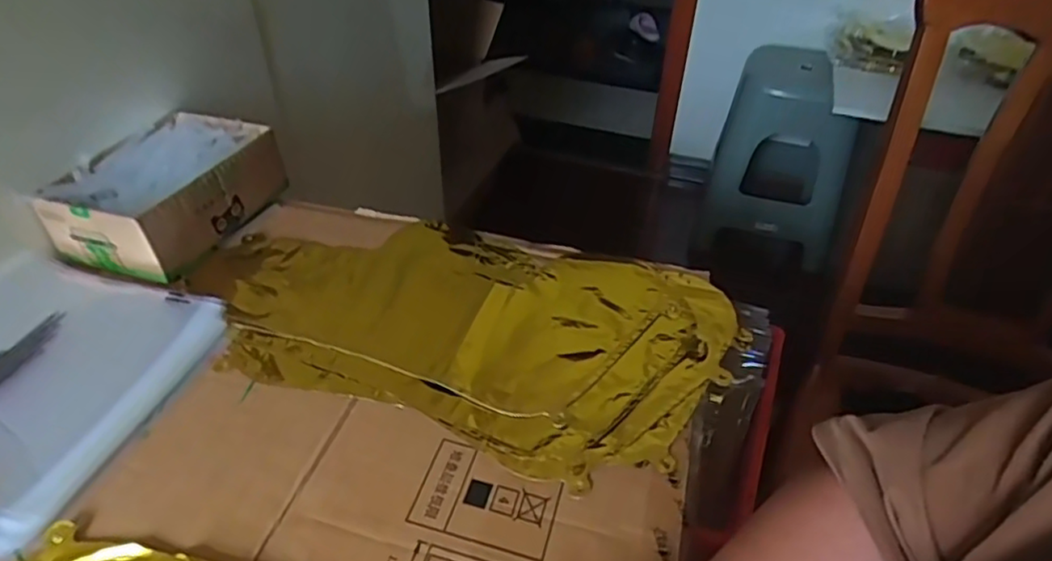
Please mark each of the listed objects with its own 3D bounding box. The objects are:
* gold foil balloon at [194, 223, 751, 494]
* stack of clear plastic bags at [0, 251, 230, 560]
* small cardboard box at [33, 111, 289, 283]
[{"bbox_3d":[-0.058,0.024,0.544,0.439,0.008,0.242,15,42,14],"label":"gold foil balloon"},{"bbox_3d":[-0.381,0.069,0.478,0.227,0.012,0.222,13,42,12],"label":"stack of clear plastic bags"},{"bbox_3d":[-0.351,-0.091,0.627,0.133,0.063,0.187,16,42,15],"label":"small cardboard box"}]

